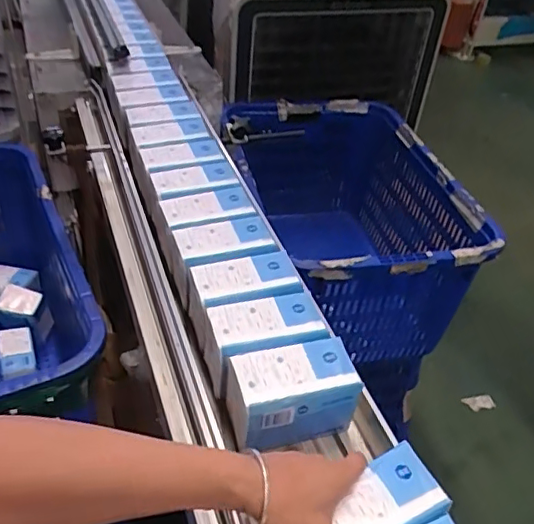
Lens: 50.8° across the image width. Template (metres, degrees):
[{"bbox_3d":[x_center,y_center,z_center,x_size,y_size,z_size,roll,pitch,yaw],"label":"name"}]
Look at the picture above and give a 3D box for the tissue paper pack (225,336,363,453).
[{"bbox_3d":[0.021,0.135,0.569,0.130,0.076,0.072,-8,43,-18],"label":"tissue paper pack"}]

